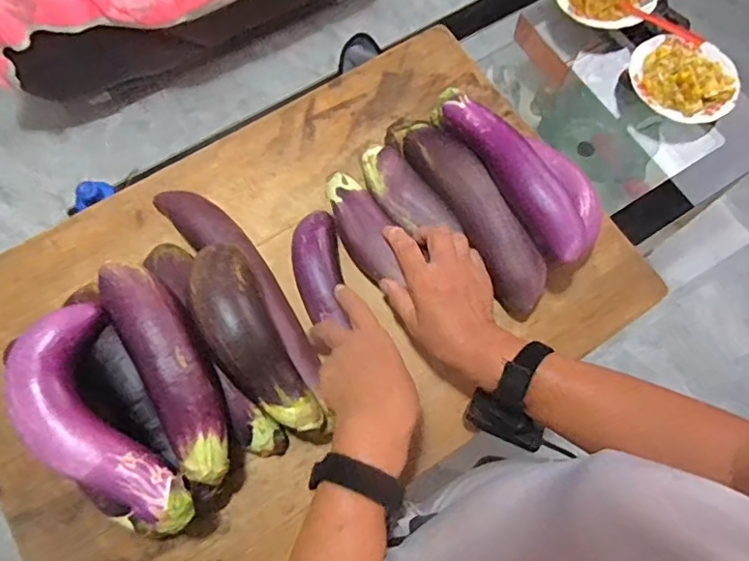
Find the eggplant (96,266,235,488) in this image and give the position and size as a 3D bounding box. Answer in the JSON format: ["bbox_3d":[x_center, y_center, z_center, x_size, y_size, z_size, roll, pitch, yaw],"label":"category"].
[{"bbox_3d":[-0.175,0.071,0.479,0.056,0.047,0.205,-27,74,-10],"label":"eggplant"}]

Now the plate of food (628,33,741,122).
[{"bbox_3d":[0.577,-0.378,1.041,0.199,0.045,0.159,34,74,10],"label":"plate of food"}]

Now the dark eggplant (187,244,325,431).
[{"bbox_3d":[-0.110,0.053,0.490,0.058,0.052,0.179,-28,74,-10],"label":"dark eggplant"}]

